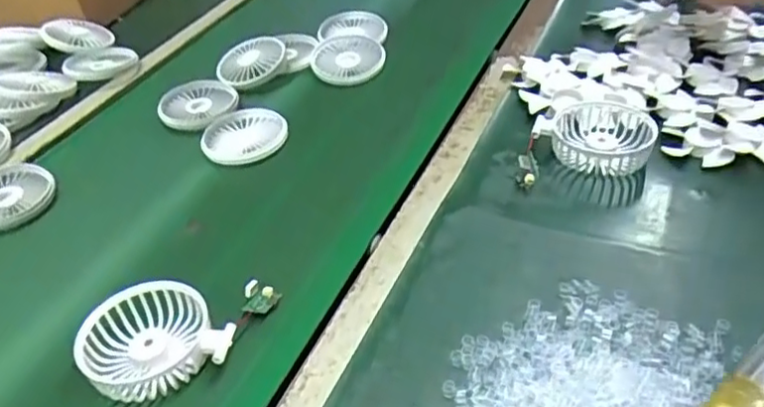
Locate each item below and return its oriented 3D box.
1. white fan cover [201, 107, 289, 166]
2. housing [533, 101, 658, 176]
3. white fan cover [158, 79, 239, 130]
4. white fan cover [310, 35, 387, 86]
[{"bbox_3d":[-0.144,-0.073,0.692,0.086,0.015,0.082,-12,40,-9],"label":"white fan cover"},{"bbox_3d":[0.194,-0.066,0.607,0.099,0.036,0.082,9,41,16],"label":"housing"},{"bbox_3d":[-0.206,-0.115,0.743,0.069,0.022,0.083,14,42,25],"label":"white fan cover"},{"bbox_3d":[-0.041,-0.176,0.803,0.087,0.022,0.092,-5,37,3],"label":"white fan cover"}]

